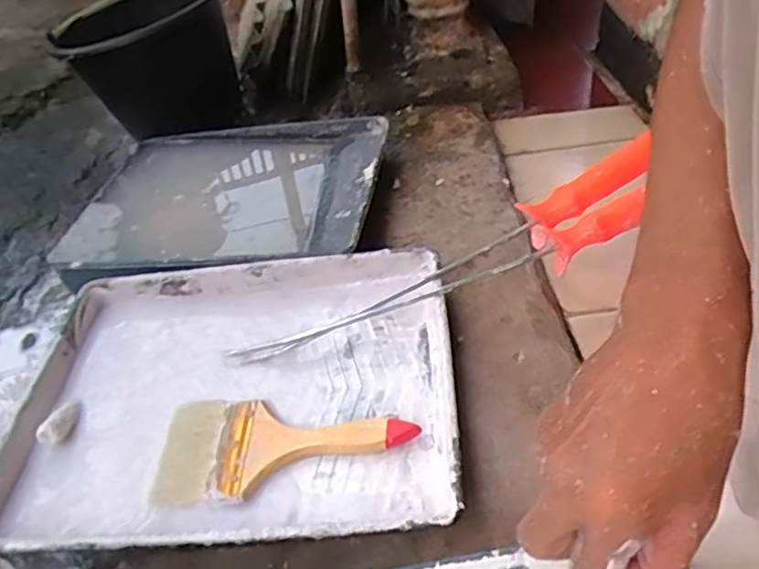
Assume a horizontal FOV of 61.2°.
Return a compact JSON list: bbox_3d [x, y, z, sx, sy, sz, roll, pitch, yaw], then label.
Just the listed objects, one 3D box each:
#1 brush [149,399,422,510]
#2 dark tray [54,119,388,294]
[{"bbox_3d":[-0.075,0.113,0.490,0.193,0.017,0.092,-7,41,-1],"label":"brush"},{"bbox_3d":[-0.178,-0.107,0.744,0.346,0.035,0.286,-1,41,6],"label":"dark tray"}]

